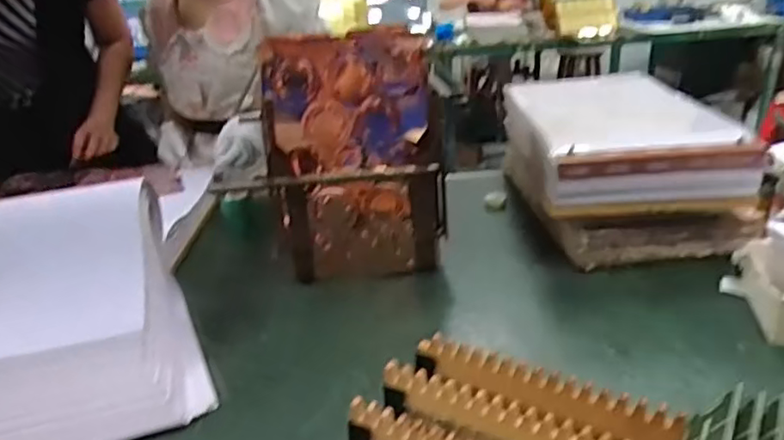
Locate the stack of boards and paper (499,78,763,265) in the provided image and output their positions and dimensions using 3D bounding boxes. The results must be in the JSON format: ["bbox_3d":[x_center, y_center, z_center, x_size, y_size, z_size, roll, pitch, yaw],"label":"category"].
[{"bbox_3d":[0.340,-0.081,0.912,0.275,0.180,0.324,-3,23,2],"label":"stack of boards and paper"}]

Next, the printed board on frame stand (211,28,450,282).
[{"bbox_3d":[-0.052,-0.068,0.799,0.249,0.316,0.071,-7,24,-8],"label":"printed board on frame stand"}]

